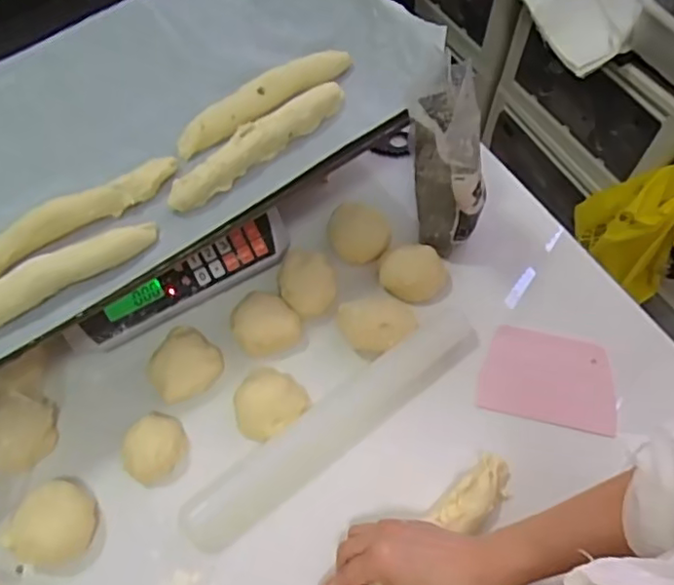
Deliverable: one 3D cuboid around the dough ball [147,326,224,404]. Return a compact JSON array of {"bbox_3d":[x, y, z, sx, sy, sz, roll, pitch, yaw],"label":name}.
[{"bbox_3d":[-0.145,0.067,0.584,0.064,0.042,0.059,0,62,-1],"label":"dough ball"}]

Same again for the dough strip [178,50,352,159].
[{"bbox_3d":[-0.070,-0.192,0.606,0.195,0.026,0.026,-36,68,-19],"label":"dough strip"}]

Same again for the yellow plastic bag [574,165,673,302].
[{"bbox_3d":[0.609,-0.140,1.246,0.161,0.298,0.184,7,62,3],"label":"yellow plastic bag"}]

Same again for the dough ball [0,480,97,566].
[{"bbox_3d":[-0.234,0.190,0.512,0.062,0.034,0.063,0,62,-1],"label":"dough ball"}]

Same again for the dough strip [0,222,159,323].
[{"bbox_3d":[-0.238,-0.011,0.505,0.189,0.023,0.026,-31,66,-16],"label":"dough strip"}]

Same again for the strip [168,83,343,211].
[{"bbox_3d":[-0.072,-0.143,0.581,0.199,0.029,0.029,-39,69,-20],"label":"strip"}]

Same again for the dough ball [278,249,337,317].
[{"bbox_3d":[-0.030,-0.009,0.622,0.057,0.036,0.072,-9,62,-6],"label":"dough ball"}]

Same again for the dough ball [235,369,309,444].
[{"bbox_3d":[-0.064,0.100,0.575,0.068,0.035,0.063,-33,67,-17],"label":"dough ball"}]

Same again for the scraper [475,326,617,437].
[{"bbox_3d":[0.204,0.081,0.601,0.126,0.008,0.092,12,62,3],"label":"scraper"}]

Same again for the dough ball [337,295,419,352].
[{"bbox_3d":[0.038,0.033,0.606,0.077,0.034,0.053,4,62,1],"label":"dough ball"}]

